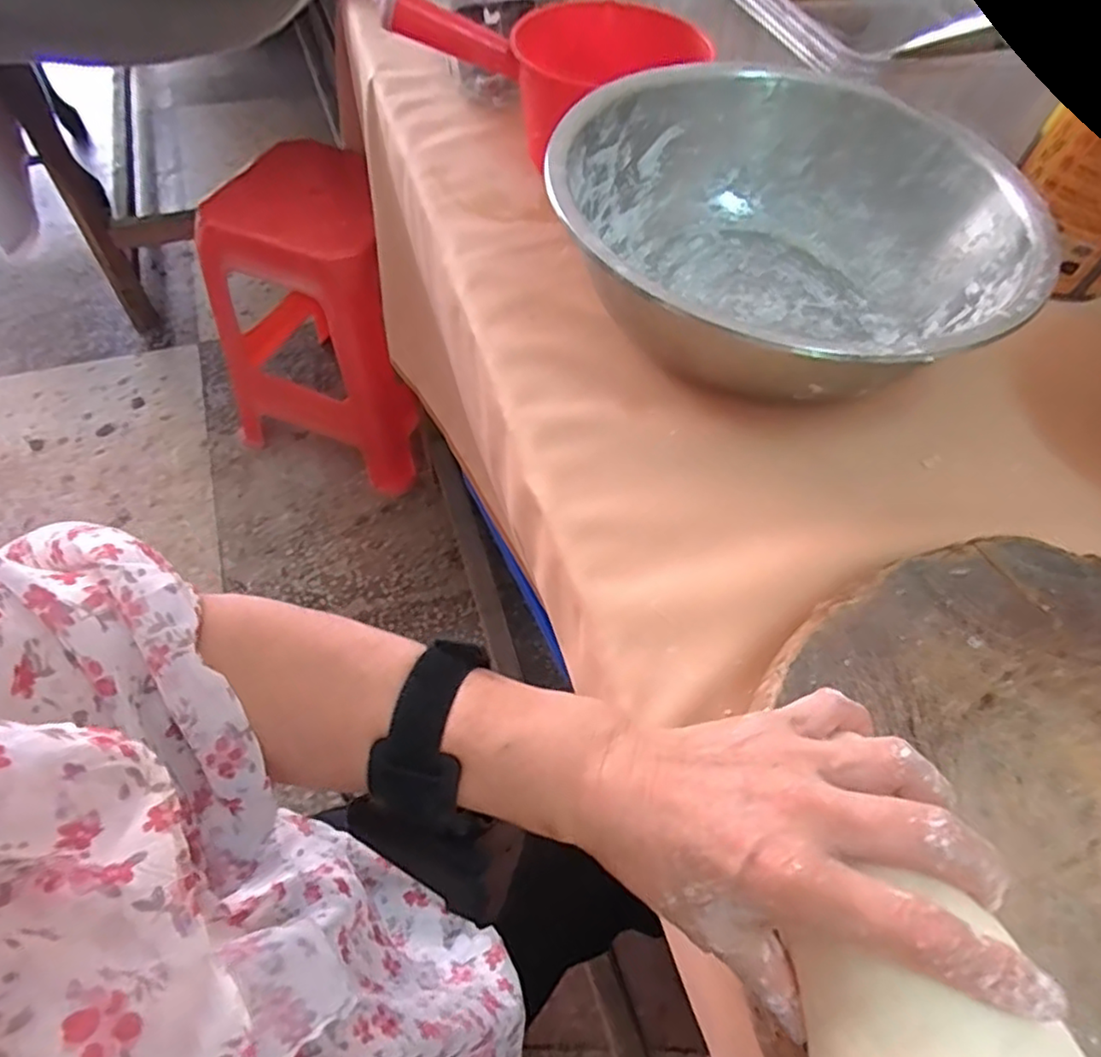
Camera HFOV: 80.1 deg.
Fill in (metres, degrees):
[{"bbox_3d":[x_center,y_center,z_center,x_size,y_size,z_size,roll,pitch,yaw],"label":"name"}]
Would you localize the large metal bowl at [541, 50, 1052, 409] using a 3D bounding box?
[{"bbox_3d":[0.166,-0.212,0.492,0.318,0.104,0.320,2,57,-3],"label":"large metal bowl"}]

